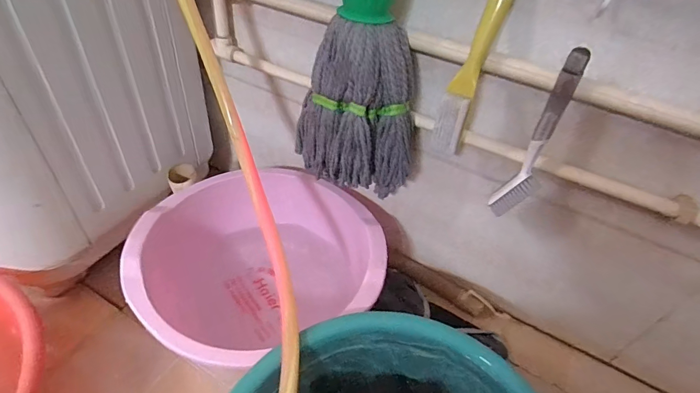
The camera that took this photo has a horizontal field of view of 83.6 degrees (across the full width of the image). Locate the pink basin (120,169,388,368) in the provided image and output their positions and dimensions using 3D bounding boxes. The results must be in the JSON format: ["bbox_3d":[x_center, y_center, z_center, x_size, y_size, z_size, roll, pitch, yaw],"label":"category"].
[{"bbox_3d":[-0.161,0.112,0.705,0.382,0.175,0.336,-10,47,-17],"label":"pink basin"}]

